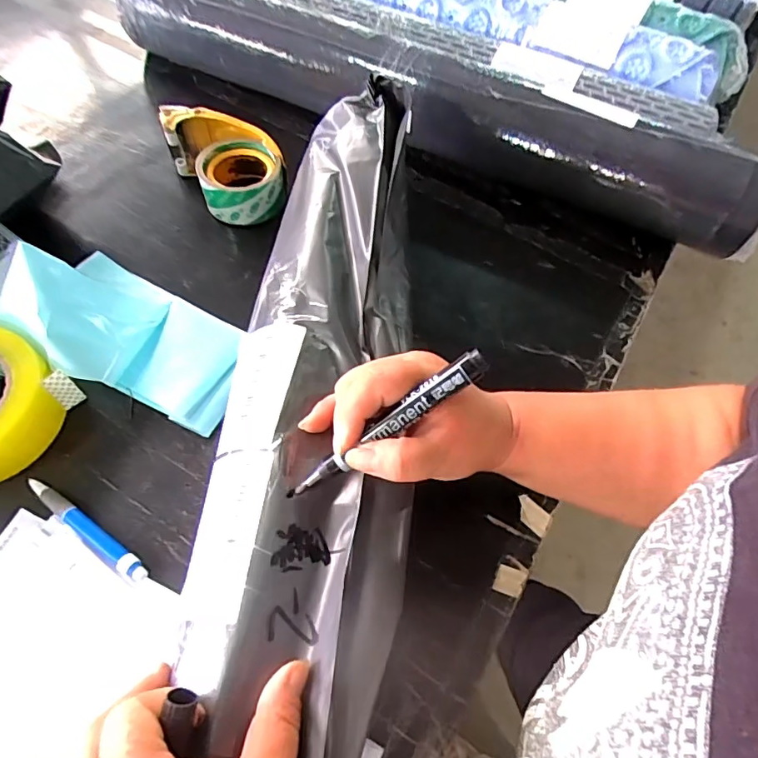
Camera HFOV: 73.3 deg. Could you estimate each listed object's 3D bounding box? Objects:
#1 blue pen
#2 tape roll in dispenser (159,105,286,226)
[{"bbox_3d":[-0.219,0.109,0.378,0.120,0.011,0.013,31,64,14],"label":"blue pen"},{"bbox_3d":[-0.165,-0.237,0.559,0.092,0.062,0.147,-30,66,-18],"label":"tape roll in dispenser"}]

